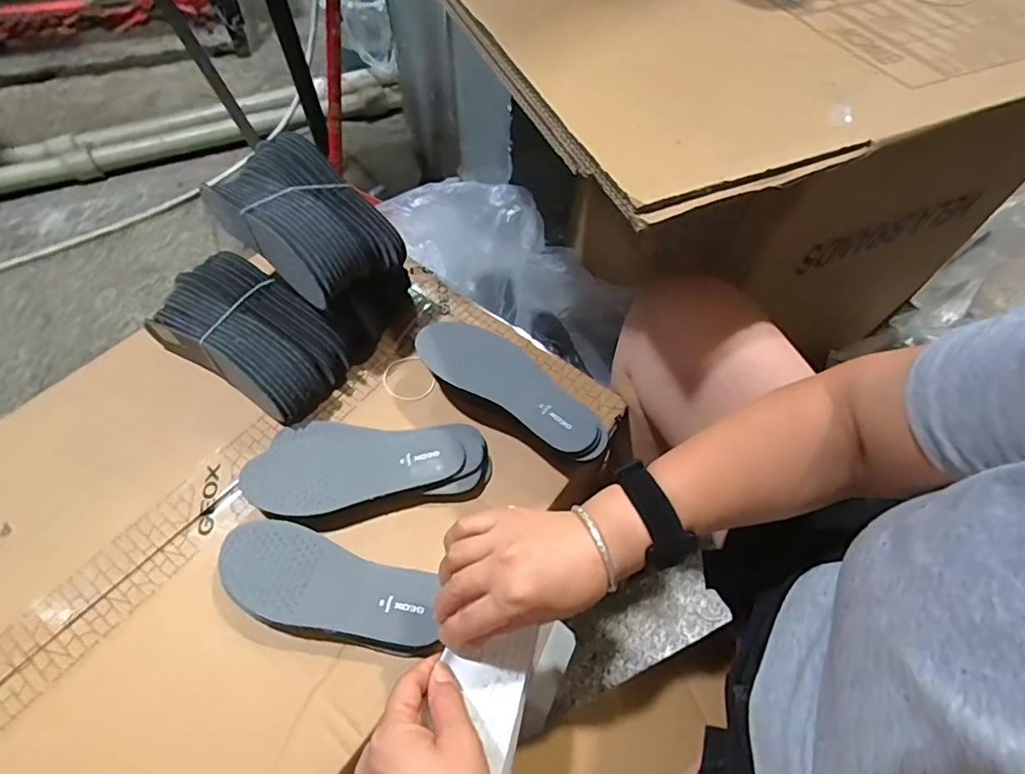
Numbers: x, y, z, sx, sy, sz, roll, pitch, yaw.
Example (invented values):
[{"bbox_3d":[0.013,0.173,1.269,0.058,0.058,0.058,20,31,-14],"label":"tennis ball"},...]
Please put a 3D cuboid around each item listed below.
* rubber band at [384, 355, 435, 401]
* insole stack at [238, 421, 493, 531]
[{"bbox_3d":[-0.109,-0.009,0.549,0.048,0.004,0.055,-34,63,-14],"label":"rubber band"},{"bbox_3d":[-0.129,0.078,0.478,0.207,0.028,0.095,1,57,-2],"label":"insole stack"}]

